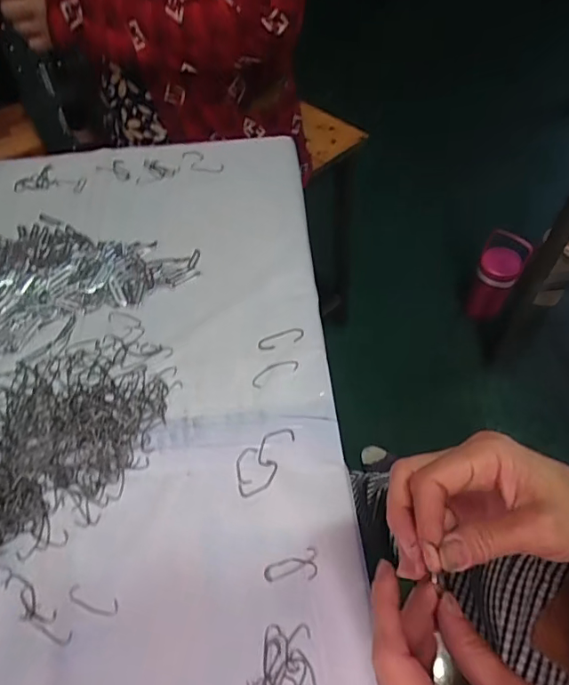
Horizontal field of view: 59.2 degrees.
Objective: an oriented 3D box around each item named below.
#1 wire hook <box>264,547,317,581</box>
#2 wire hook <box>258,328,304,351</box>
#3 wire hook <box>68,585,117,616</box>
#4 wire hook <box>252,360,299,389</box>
[{"bbox_3d":[0.006,0.179,0.394,0.044,0.004,0.022,-18,56,-10],"label":"wire hook"},{"bbox_3d":[-0.004,-0.004,0.523,0.049,0.004,0.021,-14,55,-8],"label":"wire hook"},{"bbox_3d":[-0.149,0.201,0.388,0.042,0.004,0.013,12,56,10],"label":"wire hook"},{"bbox_3d":[-0.010,0.029,0.501,0.050,0.004,0.017,-24,57,-15],"label":"wire hook"}]

